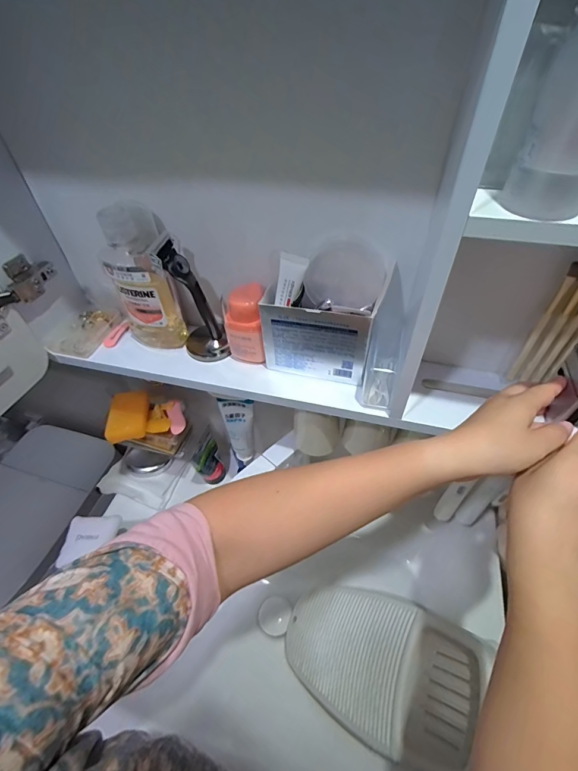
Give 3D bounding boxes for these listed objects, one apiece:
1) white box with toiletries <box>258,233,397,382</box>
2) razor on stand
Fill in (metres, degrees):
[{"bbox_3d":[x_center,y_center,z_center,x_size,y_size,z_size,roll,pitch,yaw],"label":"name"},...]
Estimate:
[{"bbox_3d":[0.040,-0.081,0.403,0.125,0.132,0.076,12,50,13],"label":"white box with toiletries"},{"bbox_3d":[-0.114,-0.099,0.431,0.056,0.151,0.064,-15,49,-11],"label":"razor on stand"}]

